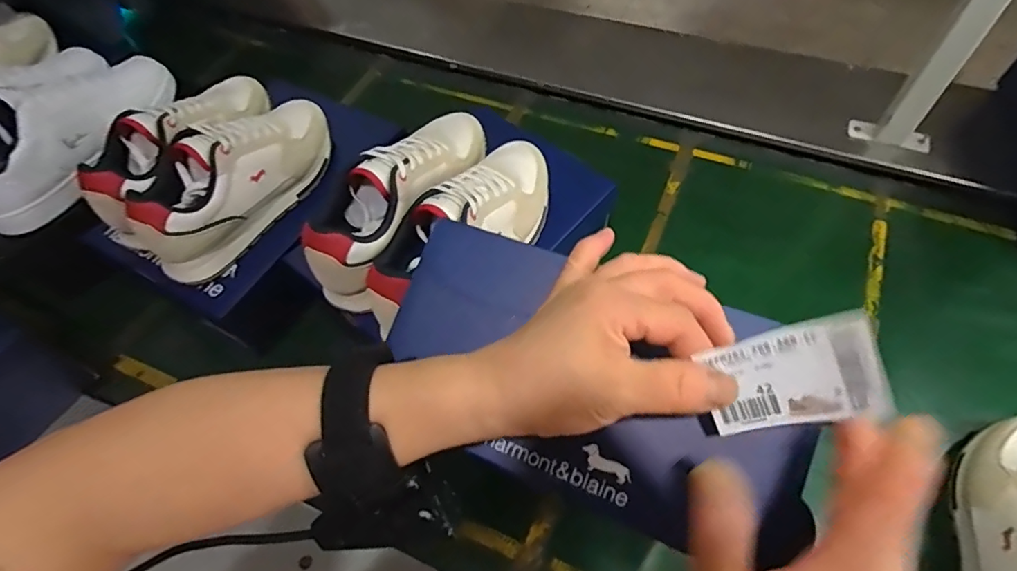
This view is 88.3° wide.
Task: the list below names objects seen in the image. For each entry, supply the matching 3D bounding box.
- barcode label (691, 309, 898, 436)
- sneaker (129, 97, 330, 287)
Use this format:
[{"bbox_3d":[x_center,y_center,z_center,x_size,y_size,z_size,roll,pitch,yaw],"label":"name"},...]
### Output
[{"bbox_3d":[0.117,0.038,0.219,0.010,0.066,0.042,-9,81,-51],"label":"barcode label"},{"bbox_3d":[-0.311,-0.132,0.606,0.097,0.110,0.251,32,64,20],"label":"sneaker"}]

